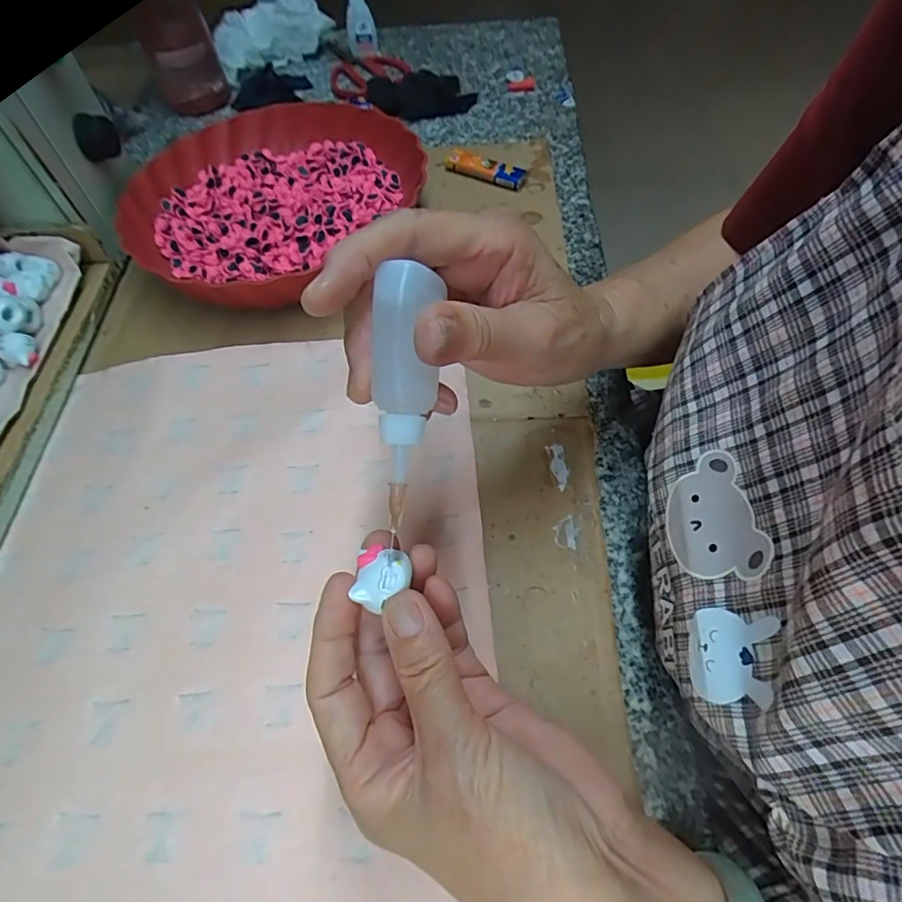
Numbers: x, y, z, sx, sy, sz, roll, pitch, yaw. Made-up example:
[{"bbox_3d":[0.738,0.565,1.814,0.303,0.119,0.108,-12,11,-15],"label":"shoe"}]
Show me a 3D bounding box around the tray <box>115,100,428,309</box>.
[{"bbox_3d":[-0.152,-0.217,0.445,0.247,0.043,0.242,28,63,19],"label":"tray"}]

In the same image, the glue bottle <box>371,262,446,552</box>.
[{"bbox_3d":[-0.016,-0.018,0.184,0.020,0.017,0.089,3,101,5],"label":"glue bottle"}]

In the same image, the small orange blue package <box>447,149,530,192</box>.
[{"bbox_3d":[0.033,-0.264,0.483,0.080,0.012,0.030,29,64,19],"label":"small orange blue package"}]

